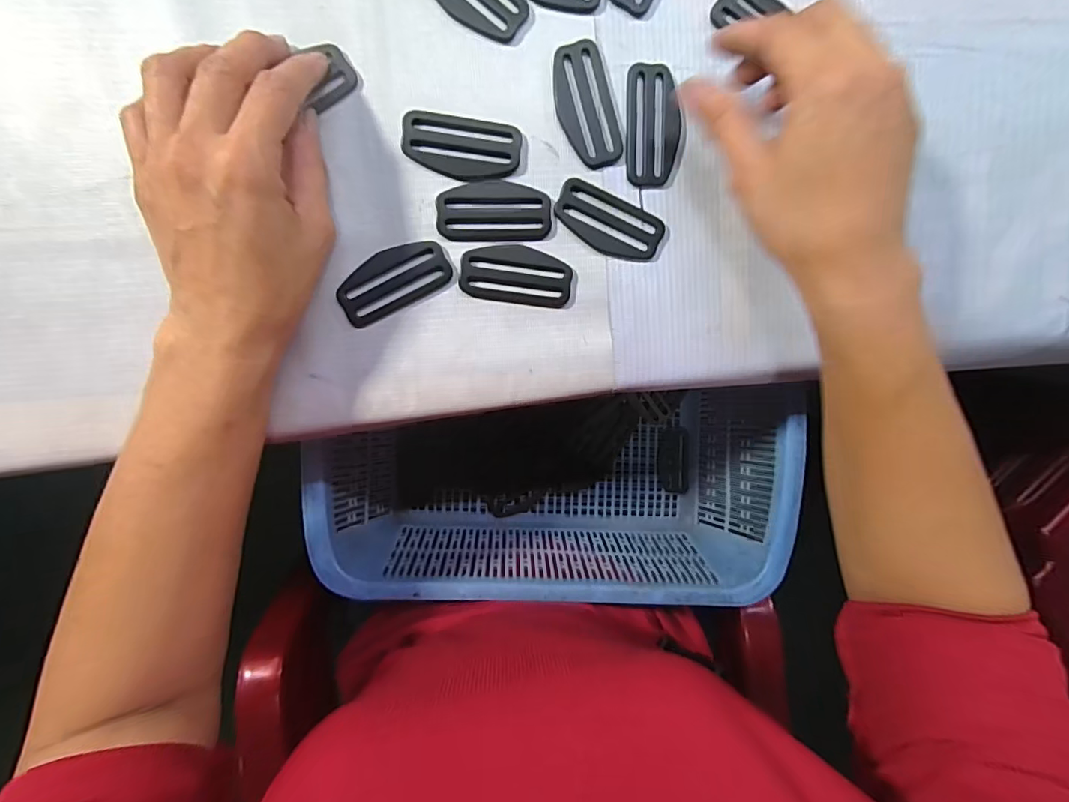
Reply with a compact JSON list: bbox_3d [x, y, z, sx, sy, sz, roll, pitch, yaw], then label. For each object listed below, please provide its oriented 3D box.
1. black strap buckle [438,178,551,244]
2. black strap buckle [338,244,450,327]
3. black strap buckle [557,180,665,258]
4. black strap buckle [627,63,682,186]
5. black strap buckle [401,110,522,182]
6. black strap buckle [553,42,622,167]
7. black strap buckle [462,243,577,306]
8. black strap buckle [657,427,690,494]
[{"bbox_3d":[-0.021,-0.099,0.264,0.059,0.004,0.030,-3,97,-5],"label":"black strap buckle"},{"bbox_3d":[-0.074,-0.063,0.264,0.059,0.004,0.028,-28,99,-1],"label":"black strap buckle"},{"bbox_3d":[0.040,-0.096,0.272,0.059,0.004,0.029,22,95,-8],"label":"black strap buckle"},{"bbox_3d":[0.063,-0.145,0.266,0.029,0.004,0.058,-2,97,-5],"label":"black strap buckle"},{"bbox_3d":[-0.037,-0.130,0.259,0.059,0.004,0.029,5,97,-6],"label":"black strap buckle"},{"bbox_3d":[0.027,-0.152,0.261,0.028,0.004,0.059,-18,98,-3],"label":"black strap buckle"},{"bbox_3d":[-0.009,-0.067,0.270,0.059,0.004,0.030,6,97,-6],"label":"black strap buckle"},{"bbox_3d":[0.130,0.056,0.469,0.029,0.007,0.060,0,99,-6],"label":"black strap buckle"}]

